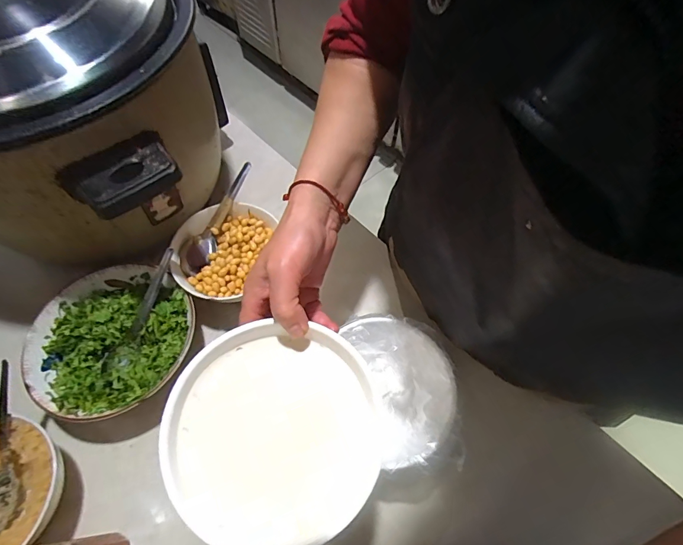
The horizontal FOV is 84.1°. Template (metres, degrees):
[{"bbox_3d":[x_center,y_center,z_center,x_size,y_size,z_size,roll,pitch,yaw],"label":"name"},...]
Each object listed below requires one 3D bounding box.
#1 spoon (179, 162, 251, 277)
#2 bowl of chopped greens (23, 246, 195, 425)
[{"bbox_3d":[-0.159,-0.069,0.497,0.034,0.030,0.160,26,79,12],"label":"spoon"},{"bbox_3d":[-0.260,0.079,0.444,0.176,0.065,0.171,1,61,-1],"label":"bowl of chopped greens"}]

